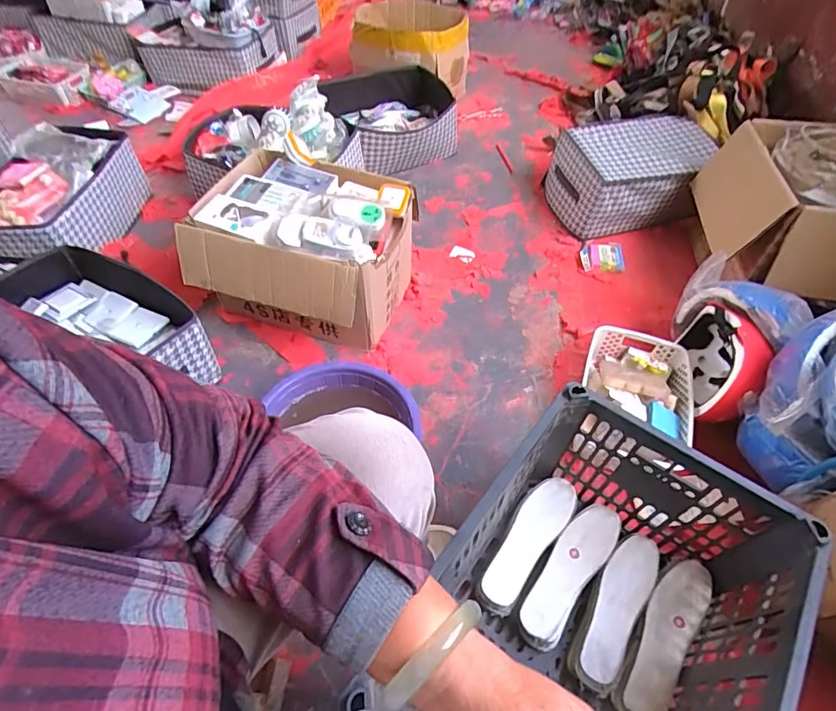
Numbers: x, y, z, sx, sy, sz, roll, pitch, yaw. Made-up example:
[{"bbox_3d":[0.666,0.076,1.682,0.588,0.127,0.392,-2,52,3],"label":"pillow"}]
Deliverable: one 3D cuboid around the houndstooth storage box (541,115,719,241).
[{"bbox_3d":[0.607,-0.512,1.355,0.433,0.192,0.292,-17,54,-14],"label":"houndstooth storage box"}]

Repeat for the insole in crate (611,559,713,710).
[{"bbox_3d":[0.352,0.399,0.673,0.066,0.019,0.238,30,57,21],"label":"insole in crate"}]

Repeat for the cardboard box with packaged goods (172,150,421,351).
[{"bbox_3d":[-0.242,-0.215,1.041,0.396,0.300,0.324,16,53,12],"label":"cardboard box with packaged goods"}]

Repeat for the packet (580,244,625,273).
[{"bbox_3d":[0.495,-0.264,1.268,0.109,0.025,0.095,4,51,2],"label":"packet"}]

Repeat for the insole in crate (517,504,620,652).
[{"bbox_3d":[0.236,0.331,0.736,0.067,0.011,0.244,35,59,24],"label":"insole in crate"}]

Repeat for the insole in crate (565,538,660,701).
[{"bbox_3d":[0.295,0.375,0.709,0.069,0.022,0.237,30,57,21],"label":"insole in crate"}]

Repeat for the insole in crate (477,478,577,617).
[{"bbox_3d":[0.182,0.301,0.769,0.070,0.020,0.252,30,57,21],"label":"insole in crate"}]

